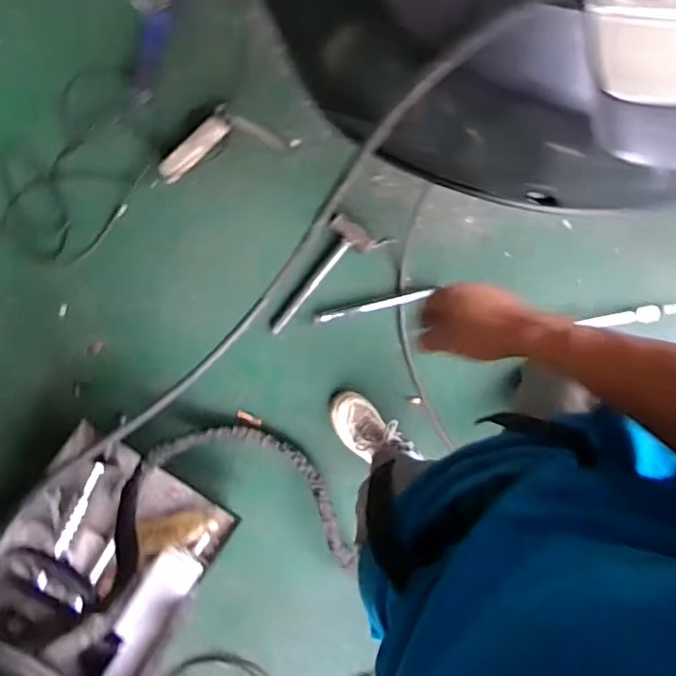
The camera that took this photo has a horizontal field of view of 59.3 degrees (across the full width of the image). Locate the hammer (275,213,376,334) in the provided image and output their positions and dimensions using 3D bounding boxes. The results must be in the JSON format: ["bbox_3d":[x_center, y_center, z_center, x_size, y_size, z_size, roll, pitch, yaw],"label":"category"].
[{"bbox_3d":[-0.042,-0.133,1.381,0.104,0.038,0.308,35,87,-3],"label":"hammer"}]

